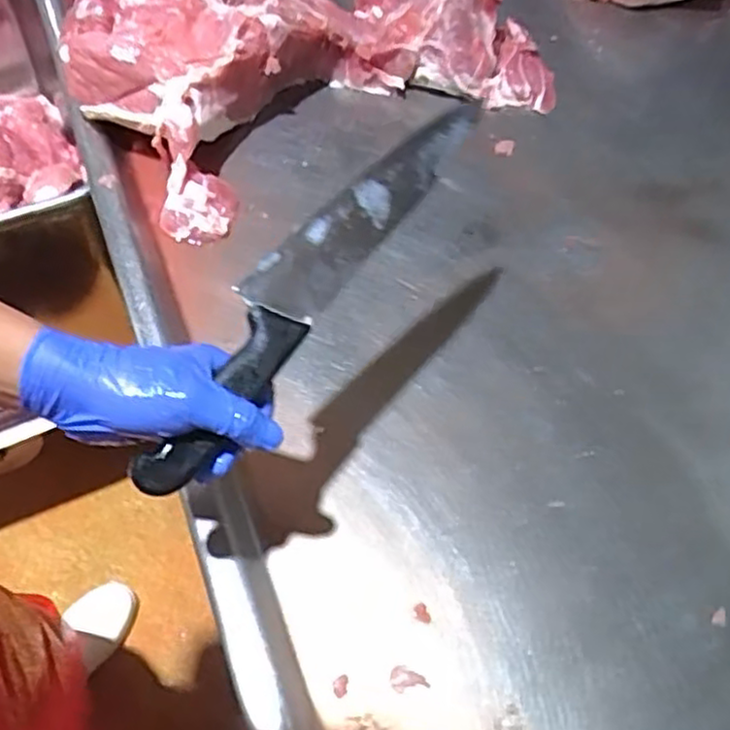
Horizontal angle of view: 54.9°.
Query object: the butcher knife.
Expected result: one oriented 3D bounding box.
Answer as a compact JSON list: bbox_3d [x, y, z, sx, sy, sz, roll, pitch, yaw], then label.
[{"bbox_3d":[-0.037,-0.060,0.461,0.048,0.024,0.330,30,67,14],"label":"butcher knife"}]

